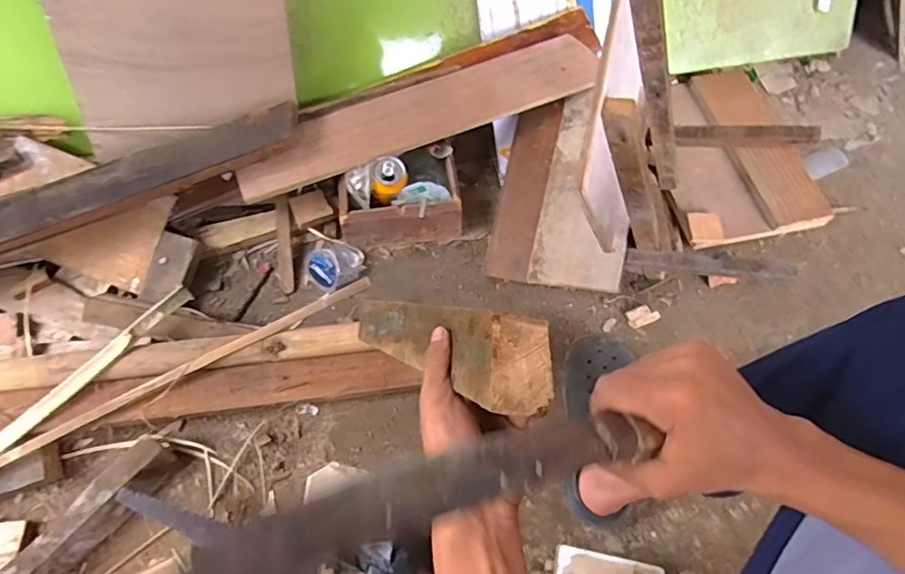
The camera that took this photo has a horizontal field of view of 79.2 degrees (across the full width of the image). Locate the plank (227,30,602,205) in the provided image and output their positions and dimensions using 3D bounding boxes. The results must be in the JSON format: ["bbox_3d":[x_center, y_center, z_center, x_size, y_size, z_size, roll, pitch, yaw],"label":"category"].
[{"bbox_3d":[-0.059,-0.282,0.894,0.590,0.030,0.099,-20,89,-3],"label":"plank"}]

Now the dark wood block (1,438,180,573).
[{"bbox_3d":[-0.493,0.319,0.720,0.054,0.074,0.282,36,67,15],"label":"dark wood block"}]

